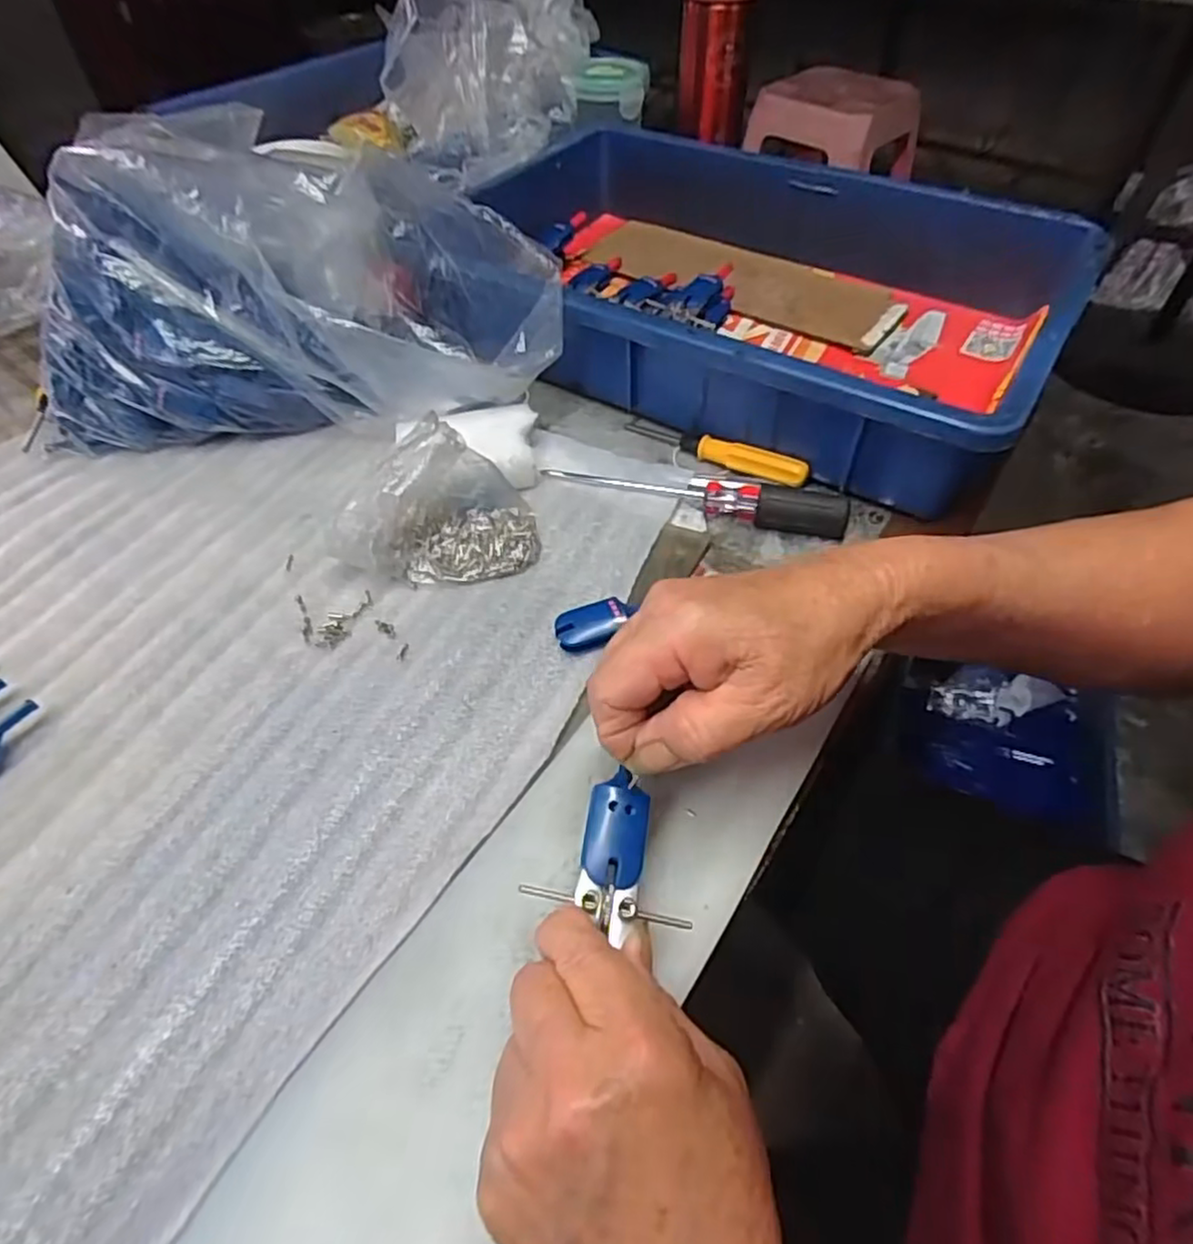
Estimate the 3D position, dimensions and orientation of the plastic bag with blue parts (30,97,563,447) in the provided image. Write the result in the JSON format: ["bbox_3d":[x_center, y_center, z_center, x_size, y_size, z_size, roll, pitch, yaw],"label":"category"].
[{"bbox_3d":[-0.182,-0.190,0.423,0.318,0.131,0.114,-1,51,2],"label":"plastic bag with blue parts"}]

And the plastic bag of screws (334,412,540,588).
[{"bbox_3d":[-0.084,-0.061,0.364,0.097,0.064,0.050,-4,51,-1],"label":"plastic bag of screws"}]

